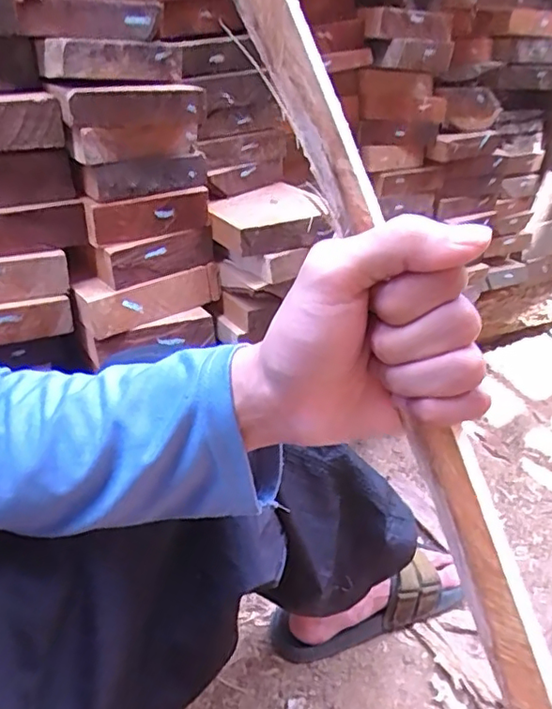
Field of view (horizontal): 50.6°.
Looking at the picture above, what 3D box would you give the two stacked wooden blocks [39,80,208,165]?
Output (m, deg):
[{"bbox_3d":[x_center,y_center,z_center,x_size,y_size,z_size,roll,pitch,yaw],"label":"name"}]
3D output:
[{"bbox_3d":[-0.129,-0.213,0.533,0.123,0.068,0.050,-17,35,-19],"label":"two stacked wooden blocks"}]

